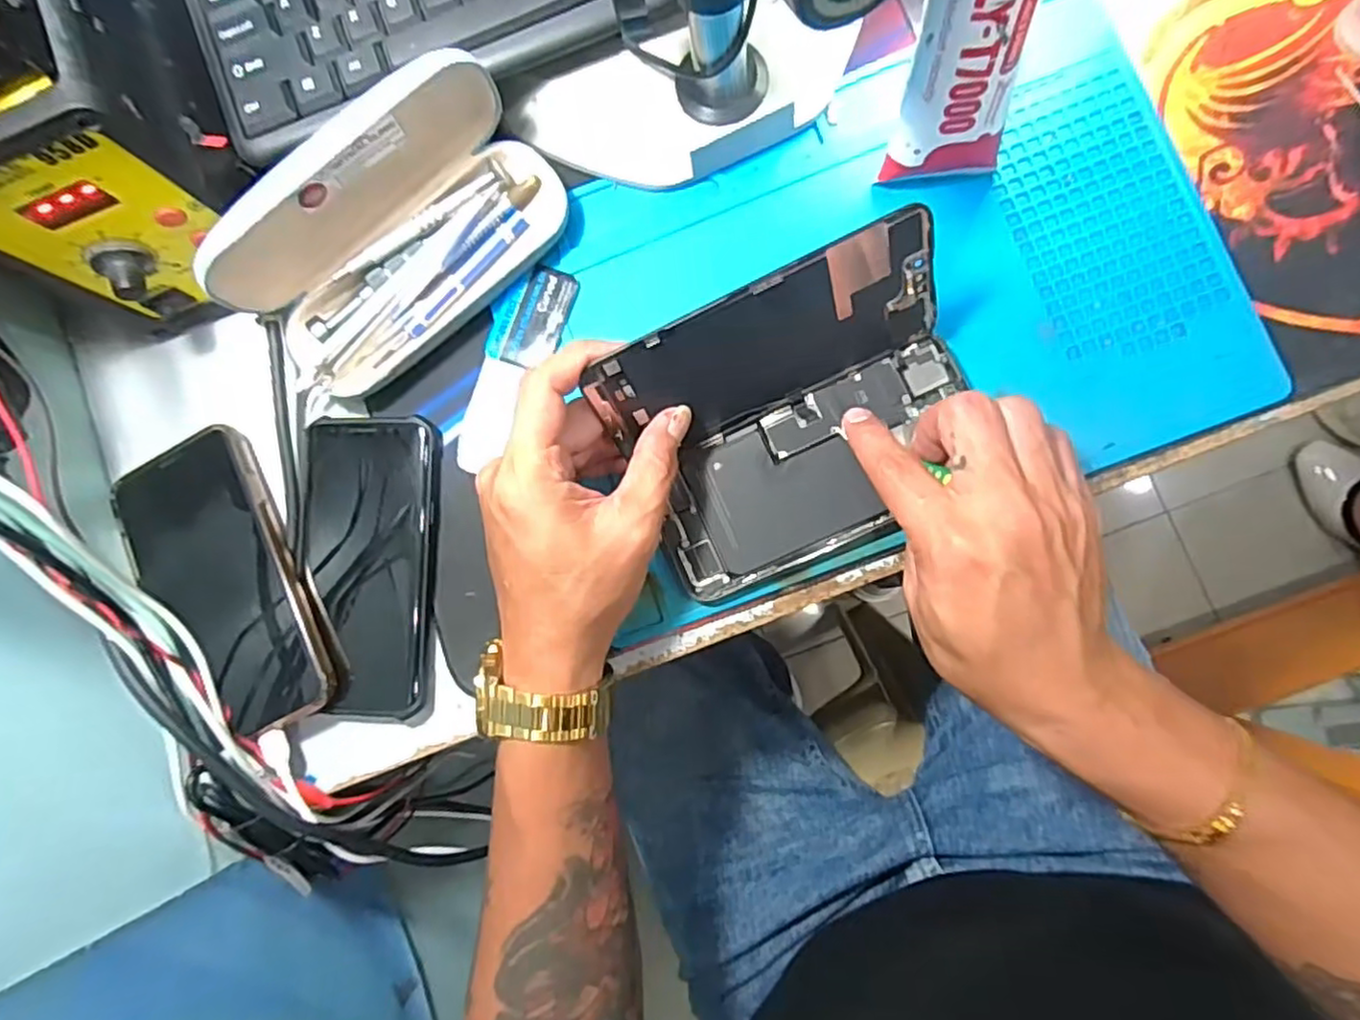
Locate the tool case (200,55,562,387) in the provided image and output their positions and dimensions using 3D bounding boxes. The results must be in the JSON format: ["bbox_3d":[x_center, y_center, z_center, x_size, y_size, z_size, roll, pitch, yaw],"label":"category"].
[{"bbox_3d":[-0.138,-0.133,0.331,0.159,0.083,0.075,-39,83,2],"label":"tool case"}]

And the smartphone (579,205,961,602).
[{"bbox_3d":[0.054,-0.038,0.307,0.153,0.070,0.112,-25,84,4],"label":"smartphone"}]

